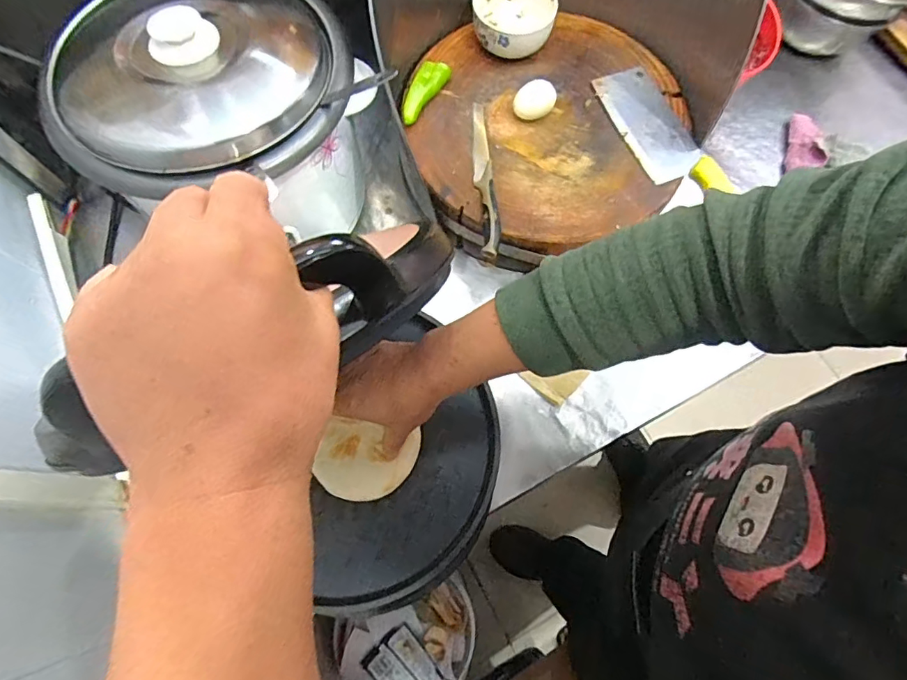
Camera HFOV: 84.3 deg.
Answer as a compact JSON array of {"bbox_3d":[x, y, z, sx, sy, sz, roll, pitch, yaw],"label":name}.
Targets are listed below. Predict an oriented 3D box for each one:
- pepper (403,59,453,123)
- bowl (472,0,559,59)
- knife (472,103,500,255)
[{"bbox_3d":[-0.038,-0.312,0.634,0.037,0.020,0.095,24,72,6],"label":"pepper"},{"bbox_3d":[0.077,-0.418,0.655,0.099,0.052,0.102,1,71,-2],"label":"bowl"},{"bbox_3d":[0.037,-0.200,0.599,0.022,0.024,0.218,-2,71,-3],"label":"knife"}]

